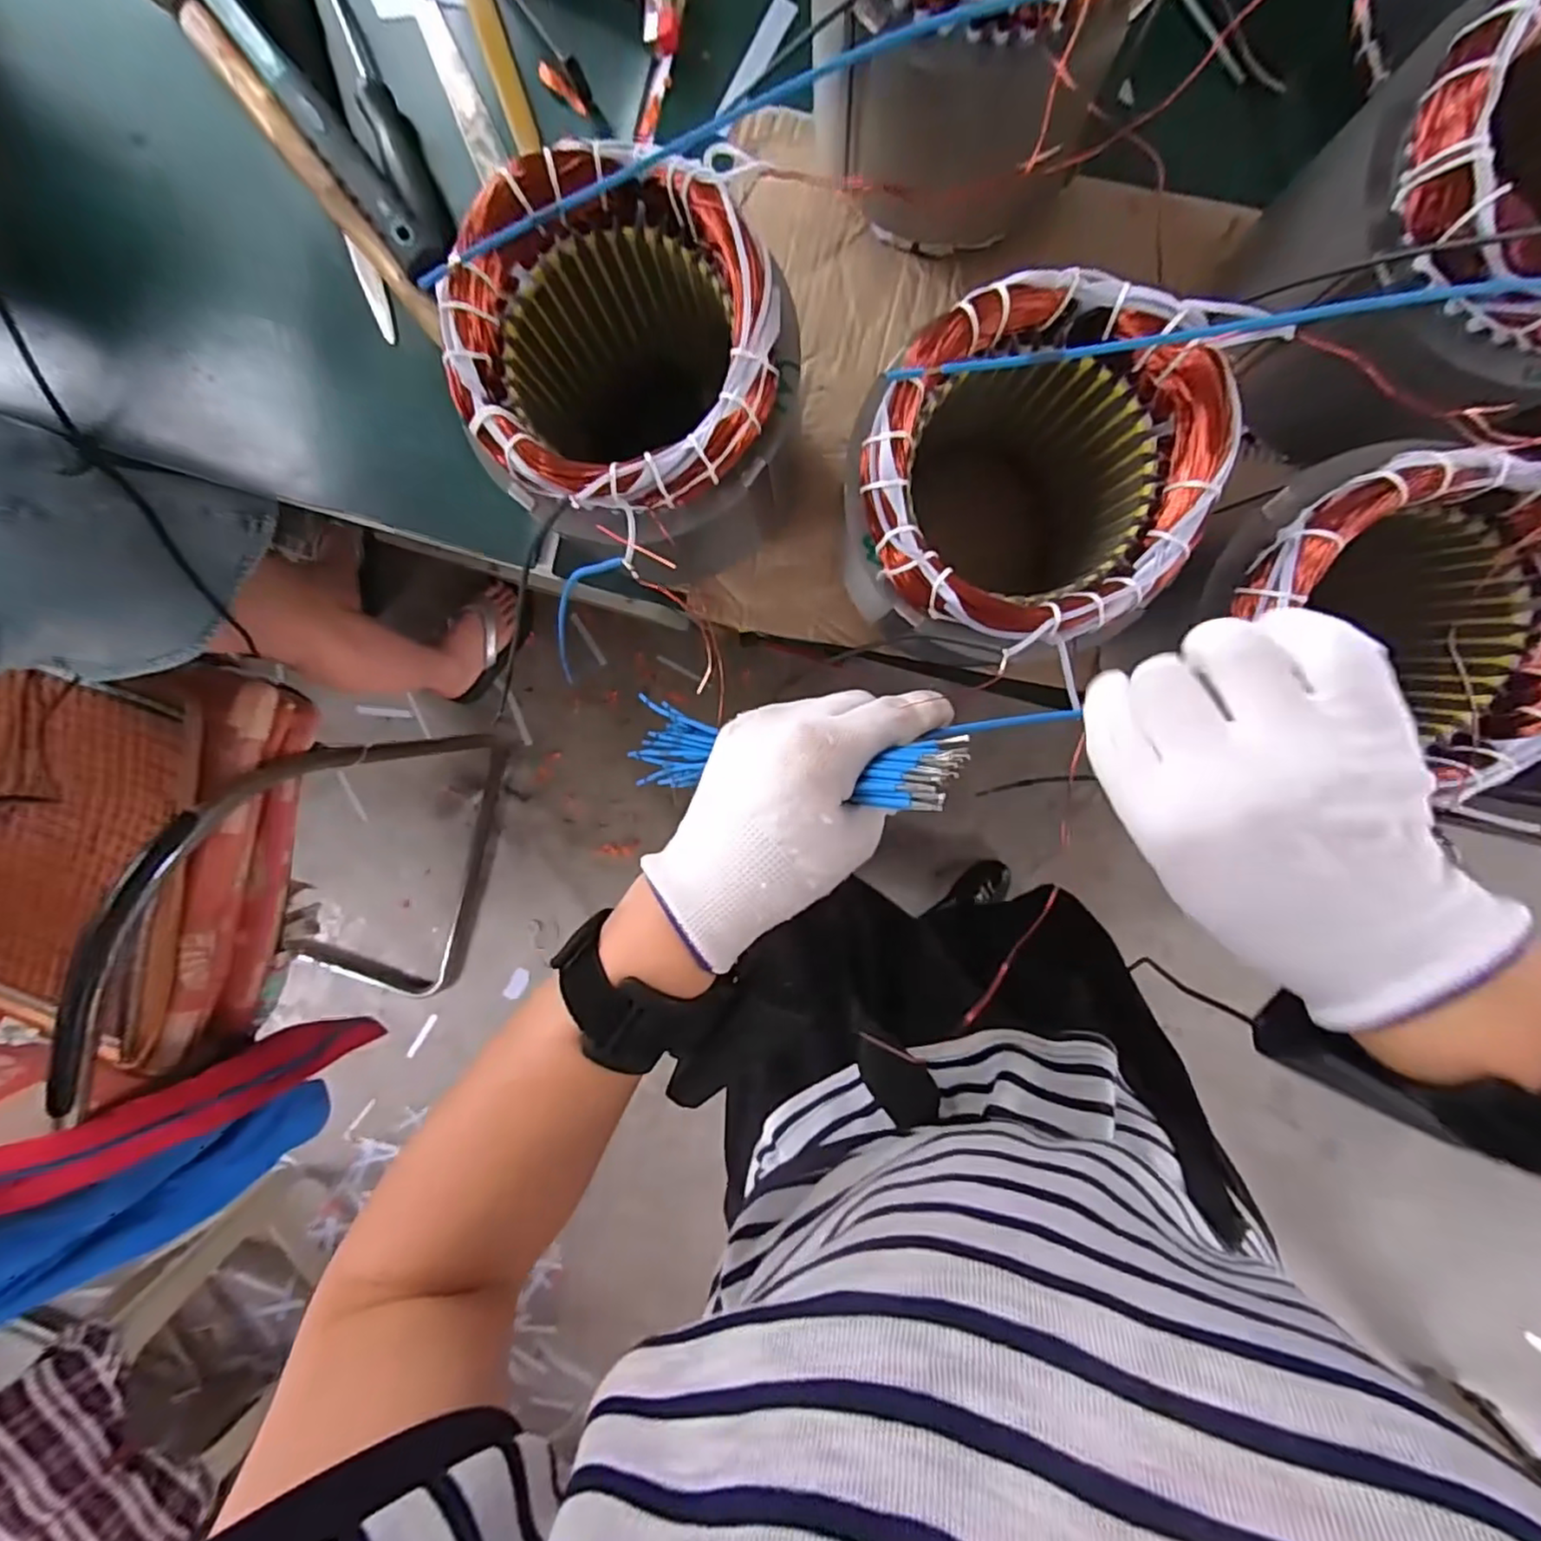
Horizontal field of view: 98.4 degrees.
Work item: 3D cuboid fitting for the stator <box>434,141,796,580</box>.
[{"bbox_3d":[-0.059,-0.182,0.327,0.136,0.135,0.129,0,96,4],"label":"stator"}]

